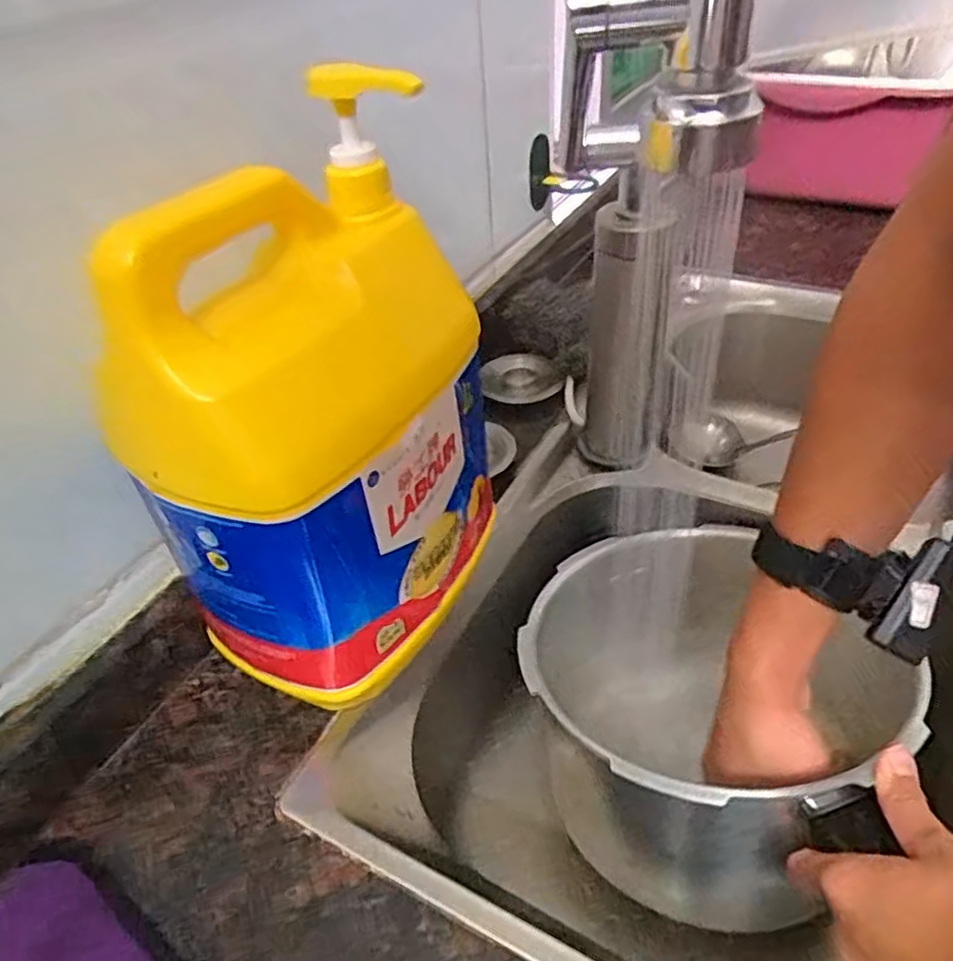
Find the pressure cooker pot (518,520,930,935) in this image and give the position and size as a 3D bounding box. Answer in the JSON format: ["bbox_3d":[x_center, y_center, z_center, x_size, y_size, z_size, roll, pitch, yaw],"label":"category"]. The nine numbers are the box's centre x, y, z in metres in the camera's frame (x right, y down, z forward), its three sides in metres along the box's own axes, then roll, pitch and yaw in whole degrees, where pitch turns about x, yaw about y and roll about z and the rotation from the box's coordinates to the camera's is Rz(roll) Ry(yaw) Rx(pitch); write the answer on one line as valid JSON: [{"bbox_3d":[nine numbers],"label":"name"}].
[{"bbox_3d":[0.162,0.174,0.541,0.226,0.208,0.260,-17,42,-13],"label":"pressure cooker pot"}]

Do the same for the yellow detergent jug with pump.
[{"bbox_3d":[-0.076,-0.035,0.376,0.106,0.271,0.171,13,44,20],"label":"yellow detergent jug with pump"}]

